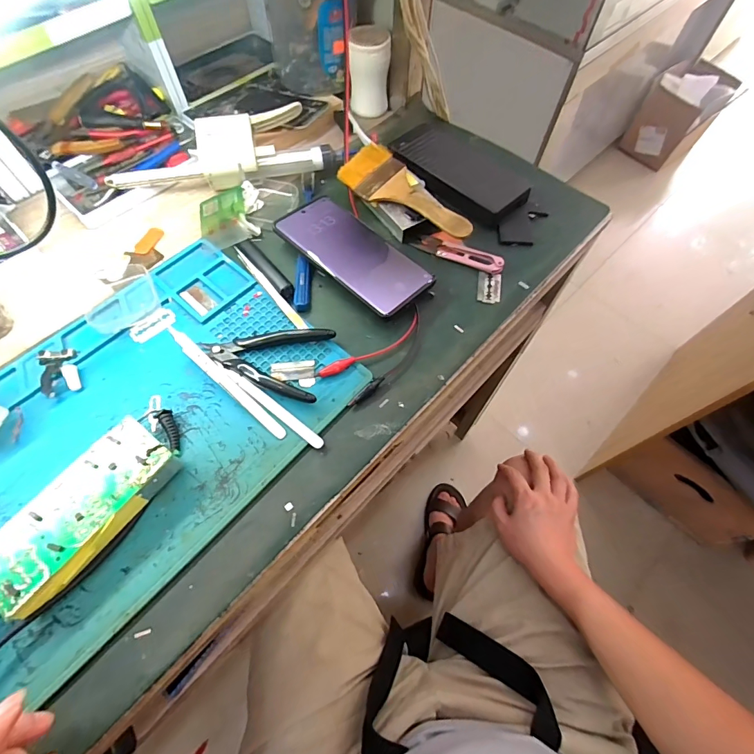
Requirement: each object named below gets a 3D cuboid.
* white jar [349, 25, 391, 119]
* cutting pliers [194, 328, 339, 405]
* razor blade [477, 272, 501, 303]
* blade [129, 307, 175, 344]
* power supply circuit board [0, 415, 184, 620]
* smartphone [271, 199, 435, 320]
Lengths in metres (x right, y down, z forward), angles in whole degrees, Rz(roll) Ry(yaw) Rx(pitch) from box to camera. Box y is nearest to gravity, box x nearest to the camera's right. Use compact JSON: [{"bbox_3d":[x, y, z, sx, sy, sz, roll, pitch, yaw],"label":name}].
[{"bbox_3d":[-0.010,-0.394,0.529,0.050,0.086,0.052,-1,63,-2],"label":"white jar"},{"bbox_3d":[-0.101,-0.023,0.371,0.112,0.011,0.076,14,64,6],"label":"cutting pliers"},{"bbox_3d":[0.115,-0.092,0.419,0.023,0.004,0.040,5,62,9],"label":"razor blade"},{"bbox_3d":[-0.215,-0.050,0.393,0.042,0.004,0.022,-32,75,-10],"label":"blade"},{"bbox_3d":[-0.210,0.098,0.296,0.058,0.028,0.131,32,67,14],"label":"power supply circuit board"},{"bbox_3d":[-0.024,-0.126,0.412,0.076,0.013,0.162,-41,73,-18],"label":"smartphone"}]

